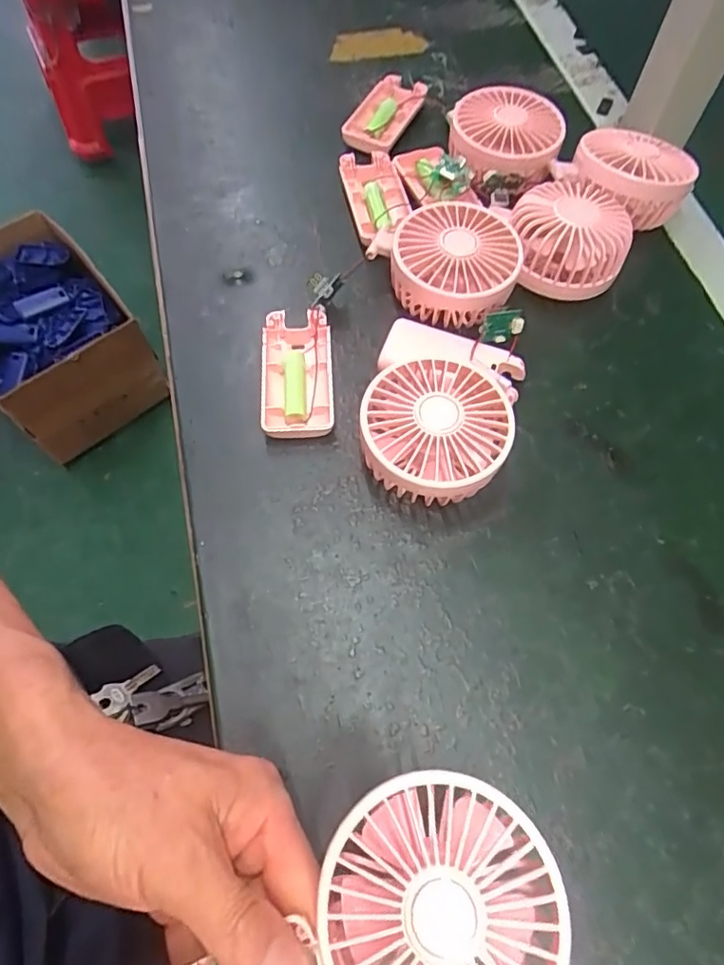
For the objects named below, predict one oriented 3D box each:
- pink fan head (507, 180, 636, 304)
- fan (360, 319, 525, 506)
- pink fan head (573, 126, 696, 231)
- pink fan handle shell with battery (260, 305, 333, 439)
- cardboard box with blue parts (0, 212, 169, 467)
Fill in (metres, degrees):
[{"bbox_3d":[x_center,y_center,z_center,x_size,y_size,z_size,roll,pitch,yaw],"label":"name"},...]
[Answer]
[{"bbox_3d":[0.150,-0.178,0.413,0.080,0.047,0.084,3,64,-1],"label":"pink fan head"},{"bbox_3d":[0.047,-0.047,0.348,0.088,0.046,0.126,18,65,7],"label":"fan"},{"bbox_3d":[0.205,-0.237,0.429,0.079,0.039,0.078,1,64,-2],"label":"pink fan head"},{"bbox_3d":[-0.043,-0.073,0.372,0.045,0.018,0.093,-2,64,-3],"label":"pink fan handle shell with battery"},{"bbox_3d":[-0.603,-0.271,1.074,0.285,0.210,0.383,-39,72,-16],"label":"cardboard box with blue parts"}]

